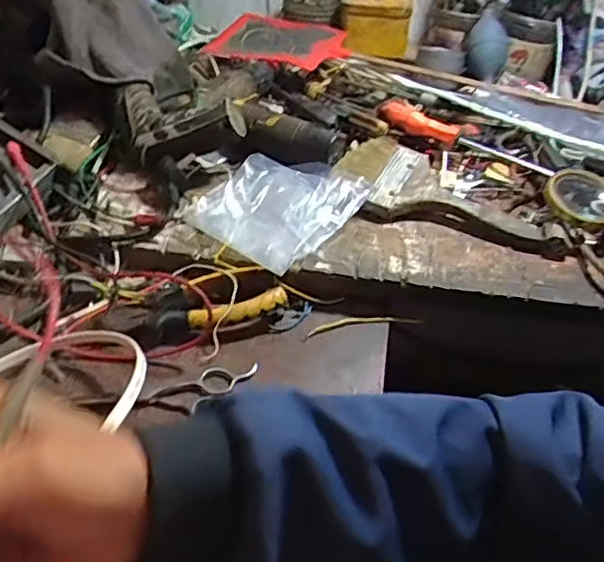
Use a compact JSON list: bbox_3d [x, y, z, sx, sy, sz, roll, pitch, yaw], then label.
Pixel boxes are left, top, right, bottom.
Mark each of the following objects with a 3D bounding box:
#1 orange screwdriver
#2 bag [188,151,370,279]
[{"bbox_3d":[0.186,-0.161,0.710,0.204,0.031,0.024,20,40,-4],"label":"orange screwdriver"},{"bbox_3d":[-0.022,-0.072,0.591,0.116,0.037,0.148,28,45,25],"label":"bag"}]

